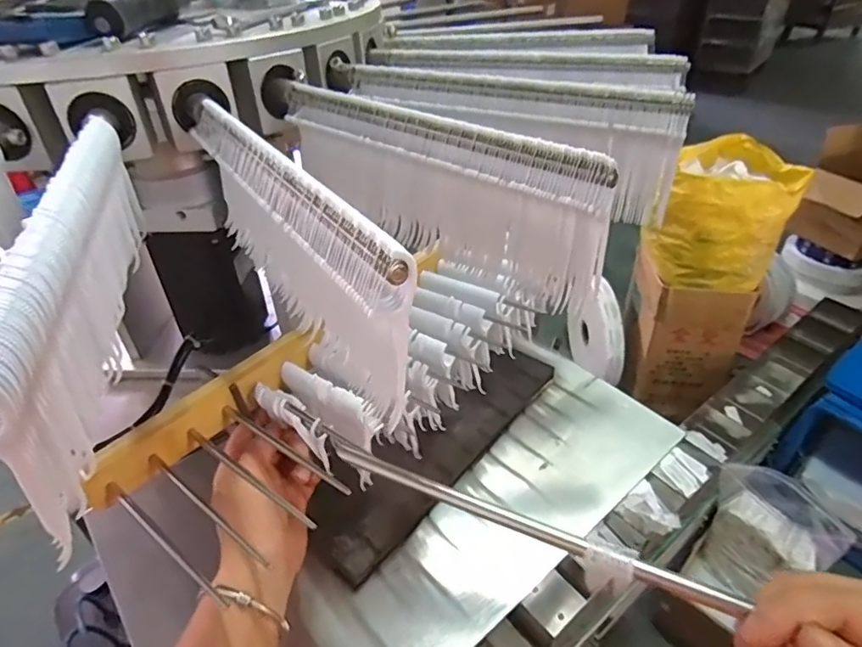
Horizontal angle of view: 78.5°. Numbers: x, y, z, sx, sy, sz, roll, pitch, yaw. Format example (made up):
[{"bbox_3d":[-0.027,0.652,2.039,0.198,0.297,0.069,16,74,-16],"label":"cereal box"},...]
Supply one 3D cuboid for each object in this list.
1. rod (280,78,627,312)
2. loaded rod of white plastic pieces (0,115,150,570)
[{"bbox_3d":[-0.005,-0.077,0.281,0.208,0.069,0.015,29,47,33],"label":"rod"},{"bbox_3d":[-0.138,-0.024,0.217,0.017,0.068,0.221,-12,39,-12],"label":"loaded rod of white plastic pieces"}]

